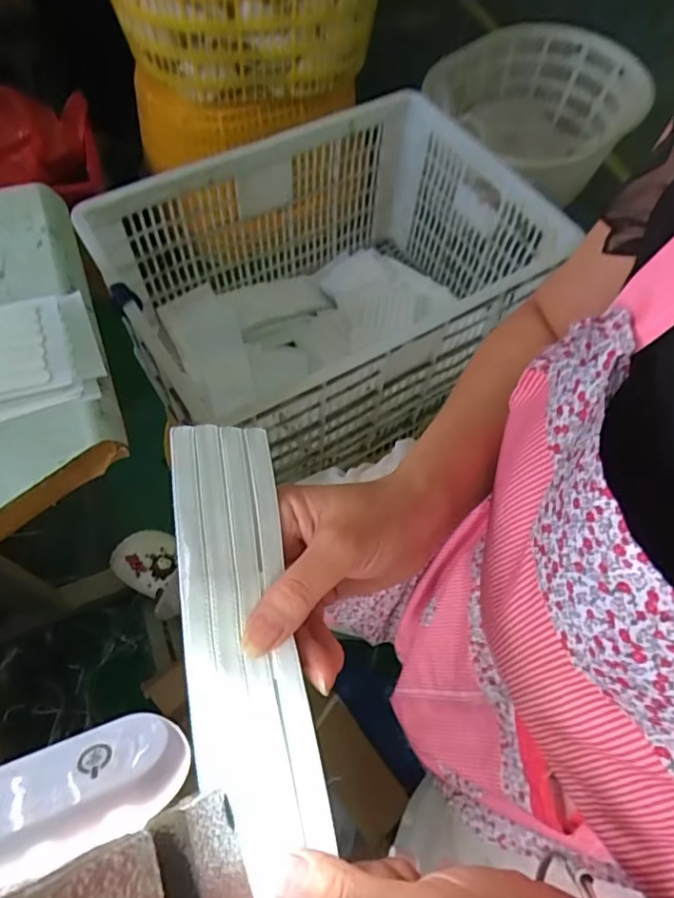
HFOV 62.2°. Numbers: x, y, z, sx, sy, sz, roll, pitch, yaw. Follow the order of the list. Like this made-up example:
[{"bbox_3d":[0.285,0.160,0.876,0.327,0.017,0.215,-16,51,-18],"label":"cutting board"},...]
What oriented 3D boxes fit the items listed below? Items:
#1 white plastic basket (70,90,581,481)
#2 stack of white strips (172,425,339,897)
[{"bbox_3d":[-0.006,-0.246,0.892,0.617,0.279,0.447,-35,70,-19],"label":"white plastic basket"},{"bbox_3d":[-0.043,0.076,0.258,0.050,0.010,0.199,2,59,-27],"label":"stack of white strips"}]

